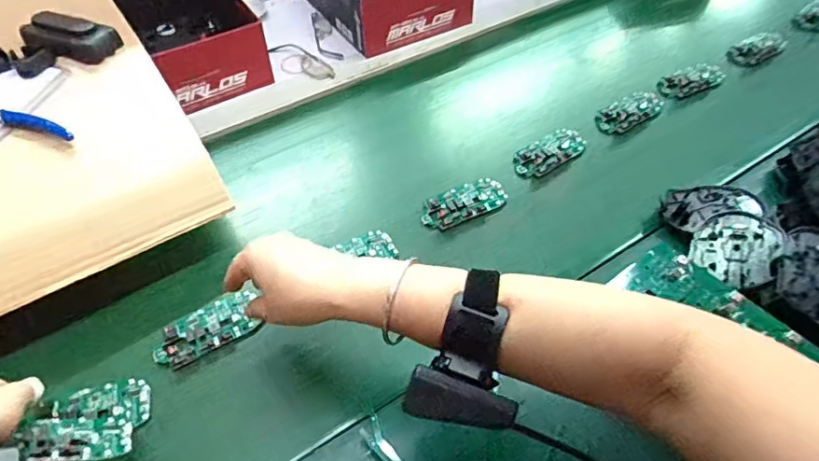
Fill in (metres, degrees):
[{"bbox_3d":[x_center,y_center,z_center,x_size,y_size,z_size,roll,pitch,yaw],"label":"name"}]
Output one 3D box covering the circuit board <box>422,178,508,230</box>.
[{"bbox_3d":[0.060,-0.031,0.598,0.100,0.018,0.050,-24,55,-17],"label":"circuit board"}]

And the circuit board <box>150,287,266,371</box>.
[{"bbox_3d":[-0.186,0.088,0.488,0.094,0.009,0.051,-25,55,-18],"label":"circuit board"}]

